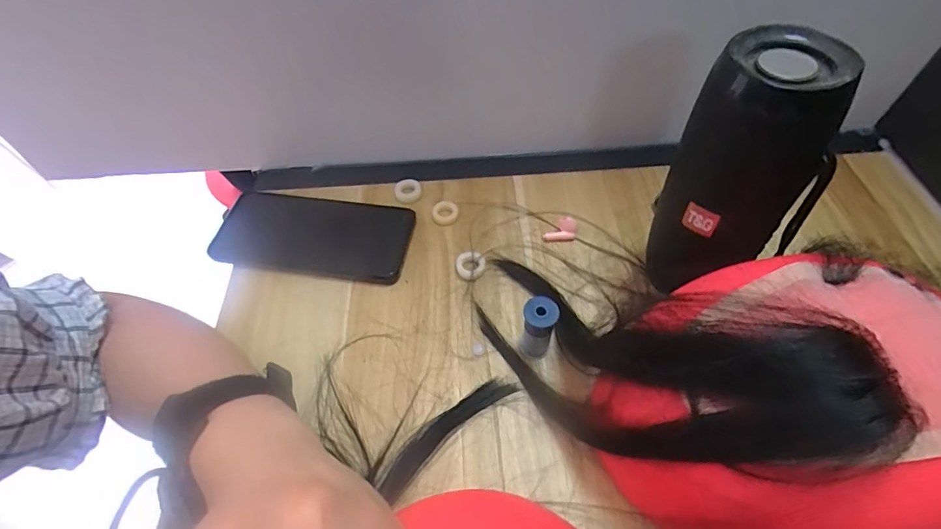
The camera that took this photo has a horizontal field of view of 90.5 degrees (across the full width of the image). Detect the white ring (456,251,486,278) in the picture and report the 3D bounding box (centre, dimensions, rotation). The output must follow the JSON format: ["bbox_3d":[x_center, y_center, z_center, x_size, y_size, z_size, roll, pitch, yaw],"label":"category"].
[{"bbox_3d":[0.000,-0.001,0.374,0.024,0.005,0.024,-1,54,1],"label":"white ring"}]

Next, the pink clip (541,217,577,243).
[{"bbox_3d":[0.075,-0.029,0.391,0.027,0.013,0.021,11,56,9],"label":"pink clip"}]

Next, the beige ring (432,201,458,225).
[{"bbox_3d":[-0.022,-0.046,0.409,0.023,0.005,0.026,-13,55,-8],"label":"beige ring"}]

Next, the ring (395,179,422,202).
[{"bbox_3d":[-0.057,-0.068,0.423,0.024,0.004,0.025,-1,54,1],"label":"ring"}]

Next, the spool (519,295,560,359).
[{"bbox_3d":[0.046,0.044,0.319,0.022,0.050,0.021,-1,54,1],"label":"spool"}]

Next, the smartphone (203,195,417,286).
[{"bbox_3d":[-0.134,-0.025,0.398,0.163,0.005,0.078,7,55,7],"label":"smartphone"}]

